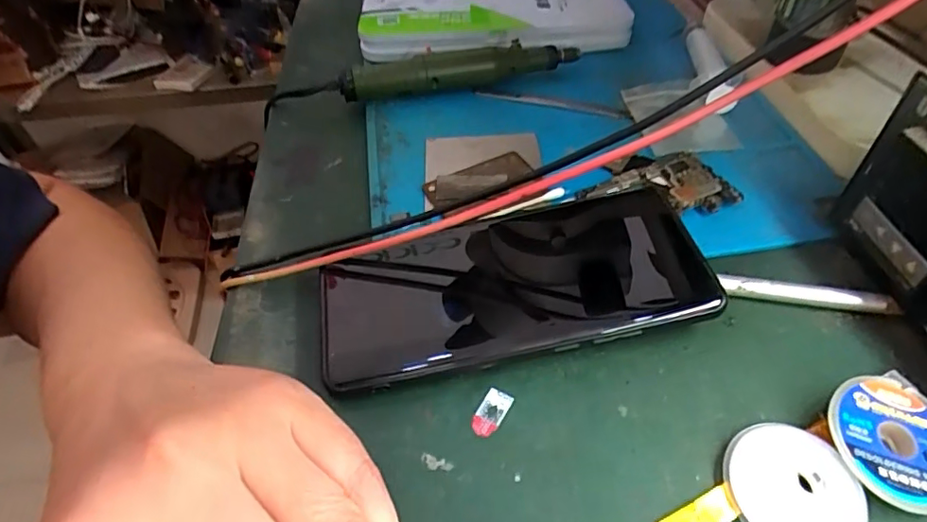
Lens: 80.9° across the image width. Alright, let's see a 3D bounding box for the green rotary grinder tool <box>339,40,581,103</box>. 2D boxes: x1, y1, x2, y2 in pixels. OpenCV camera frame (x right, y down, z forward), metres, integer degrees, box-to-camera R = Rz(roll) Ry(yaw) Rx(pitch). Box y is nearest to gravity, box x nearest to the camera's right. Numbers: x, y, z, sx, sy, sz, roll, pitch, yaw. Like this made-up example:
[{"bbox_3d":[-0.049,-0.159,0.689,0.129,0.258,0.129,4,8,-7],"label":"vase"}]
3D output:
[{"bbox_3d":[-0.002,-0.126,0.361,0.155,0.027,0.023,-8,47,-4],"label":"green rotary grinder tool"}]

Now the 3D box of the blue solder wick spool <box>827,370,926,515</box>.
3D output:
[{"bbox_3d":[0.149,0.063,0.188,0.042,0.013,0.043,-2,47,2],"label":"blue solder wick spool"}]

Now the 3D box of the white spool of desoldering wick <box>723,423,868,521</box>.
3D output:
[{"bbox_3d":[0.111,0.076,0.183,0.039,0.008,0.043,-13,47,-8],"label":"white spool of desoldering wick"}]

